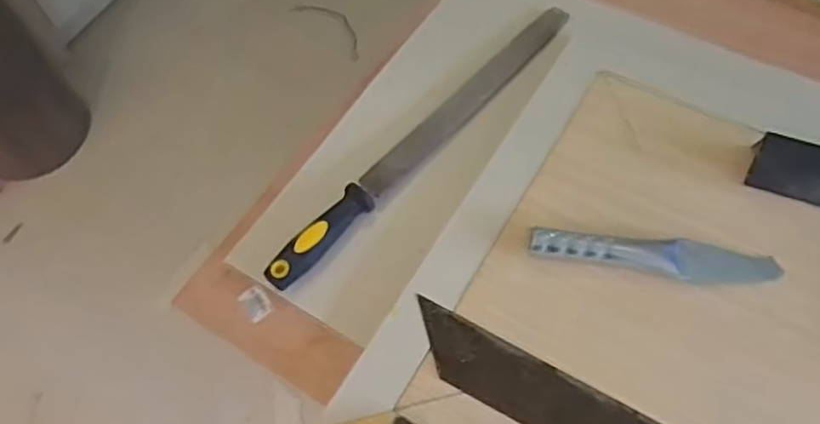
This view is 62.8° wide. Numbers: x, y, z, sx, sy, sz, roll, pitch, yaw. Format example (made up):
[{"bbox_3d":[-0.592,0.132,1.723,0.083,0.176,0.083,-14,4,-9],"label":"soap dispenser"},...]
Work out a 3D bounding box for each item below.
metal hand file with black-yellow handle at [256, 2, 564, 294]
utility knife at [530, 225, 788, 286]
[{"bbox_3d":[0.020,-0.078,0.642,0.033,0.030,0.409,36,69,21],"label":"metal hand file with black-yellow handle"},{"bbox_3d":[0.199,0.035,0.551,0.194,0.014,0.031,8,61,9],"label":"utility knife"}]

